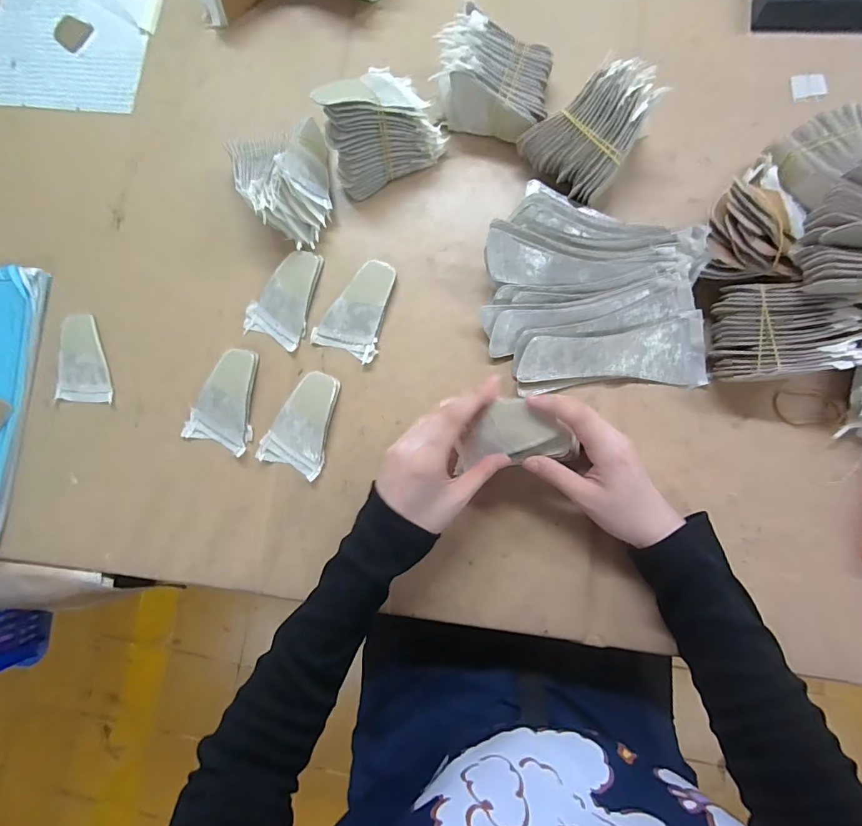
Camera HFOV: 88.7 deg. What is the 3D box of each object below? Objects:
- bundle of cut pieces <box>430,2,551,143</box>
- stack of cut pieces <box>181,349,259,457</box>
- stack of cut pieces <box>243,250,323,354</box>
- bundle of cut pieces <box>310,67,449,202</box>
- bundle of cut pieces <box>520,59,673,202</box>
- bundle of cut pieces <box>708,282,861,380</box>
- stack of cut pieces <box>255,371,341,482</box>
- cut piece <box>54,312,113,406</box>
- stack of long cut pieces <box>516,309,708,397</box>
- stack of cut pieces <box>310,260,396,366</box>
[{"bbox_3d":[0.065,-0.323,0.427,0.108,0.063,0.086,28,86,8],"label":"bundle of cut pieces"},{"bbox_3d":[-0.200,-0.015,0.437,0.066,0.010,0.098,19,85,7],"label":"stack of cut pieces"},{"bbox_3d":[-0.148,-0.118,0.444,0.063,0.010,0.095,19,85,7],"label":"stack of cut pieces"},{"bbox_3d":[-0.050,-0.273,0.417,0.109,0.085,0.071,-29,82,1],"label":"bundle of cut pieces"},{"bbox_3d":[0.150,-0.258,0.407,0.103,0.059,0.092,-43,81,-1],"label":"bundle of cut pieces"},{"bbox_3d":[0.308,-0.066,0.373,0.114,0.058,0.076,2,83,6],"label":"bundle of cut pieces"},{"bbox_3d":[-0.121,0.008,0.424,0.060,0.014,0.097,22,86,7],"label":"stack of cut pieces"},{"bbox_3d":[-0.357,-0.056,0.456,0.058,0.004,0.092,0,83,5],"label":"cut piece"},{"bbox_3d":[0.161,-0.045,0.397,0.163,0.008,0.062,-10,105,5],"label":"stack of long cut pieces"},{"bbox_3d":[-0.070,-0.104,0.434,0.063,0.012,0.097,23,86,8],"label":"stack of cut pieces"}]

